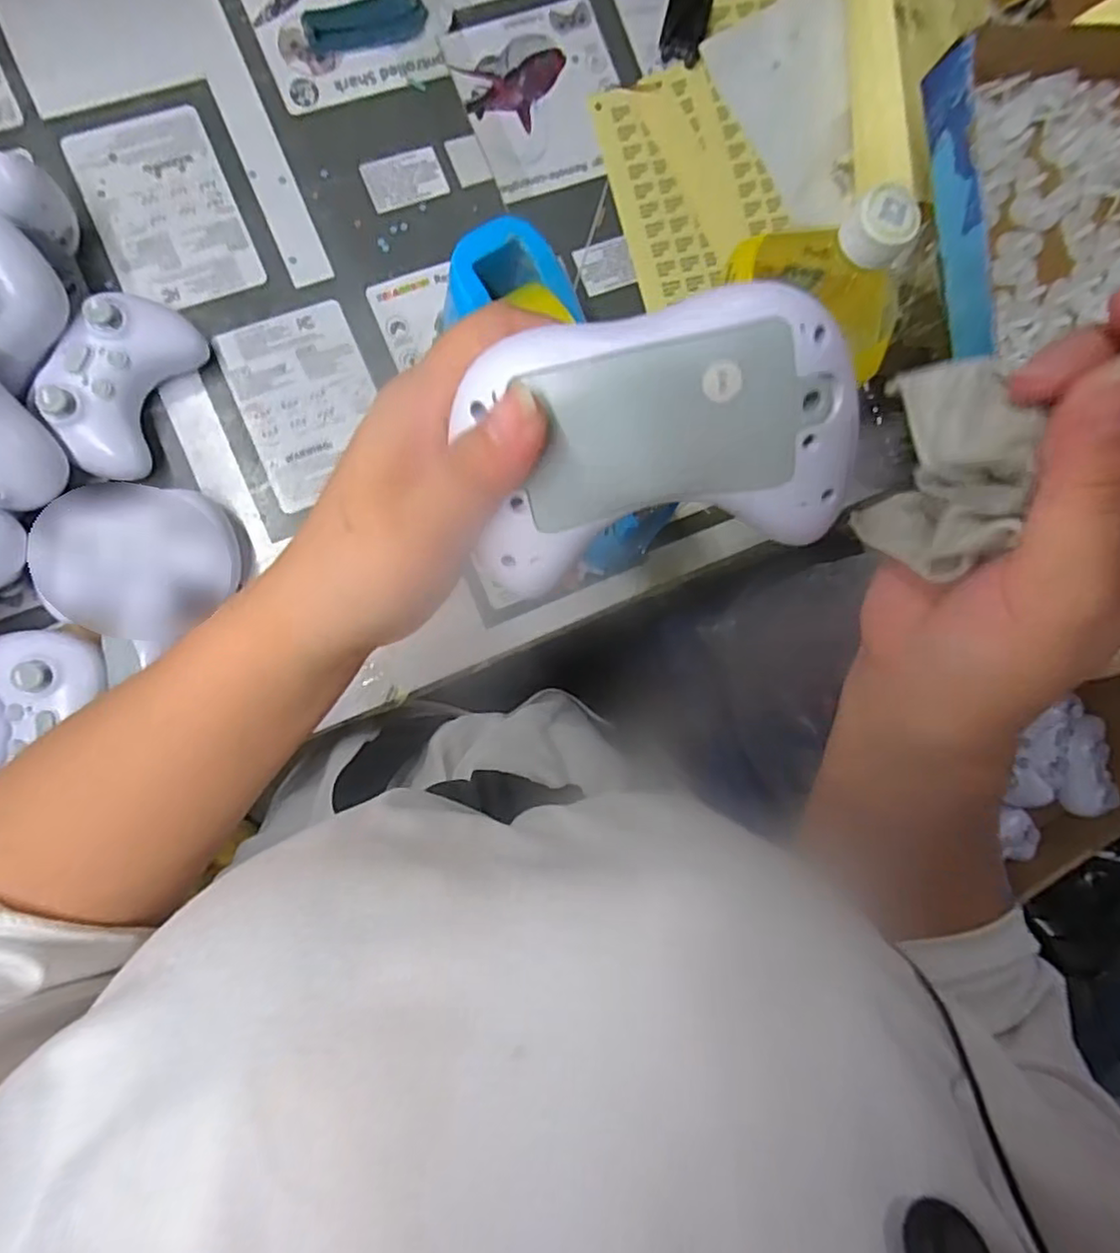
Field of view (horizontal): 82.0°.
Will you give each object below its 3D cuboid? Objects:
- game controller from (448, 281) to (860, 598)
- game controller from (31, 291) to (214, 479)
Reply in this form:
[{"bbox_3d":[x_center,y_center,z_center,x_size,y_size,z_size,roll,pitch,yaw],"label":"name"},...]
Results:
[{"bbox_3d":[0.025,-0.051,0.177,0.101,0.027,0.066,-11,125,3],"label":"game controller"},{"bbox_3d":[-0.279,-0.154,0.406,0.066,0.039,0.112,29,84,-46],"label":"game controller"}]

